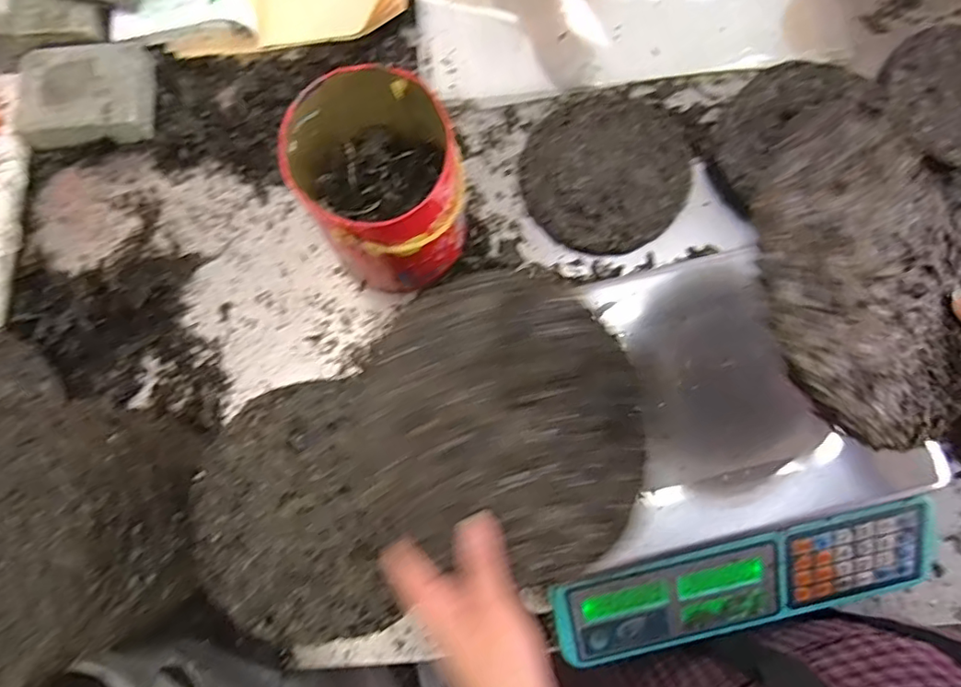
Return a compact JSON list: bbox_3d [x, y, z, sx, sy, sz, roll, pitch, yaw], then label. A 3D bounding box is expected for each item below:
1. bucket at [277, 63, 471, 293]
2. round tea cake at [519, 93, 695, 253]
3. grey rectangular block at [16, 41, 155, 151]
[{"bbox_3d":[-0.102,-0.171,0.625,0.169,0.181,0.184,0,76,2],"label":"bucket"},{"bbox_3d":[0.153,-0.210,0.705,0.198,0.026,0.195,0,76,2],"label":"round tea cake"},{"bbox_3d":[-0.503,-0.317,0.731,0.156,0.048,0.132,-7,76,0],"label":"grey rectangular block"}]

